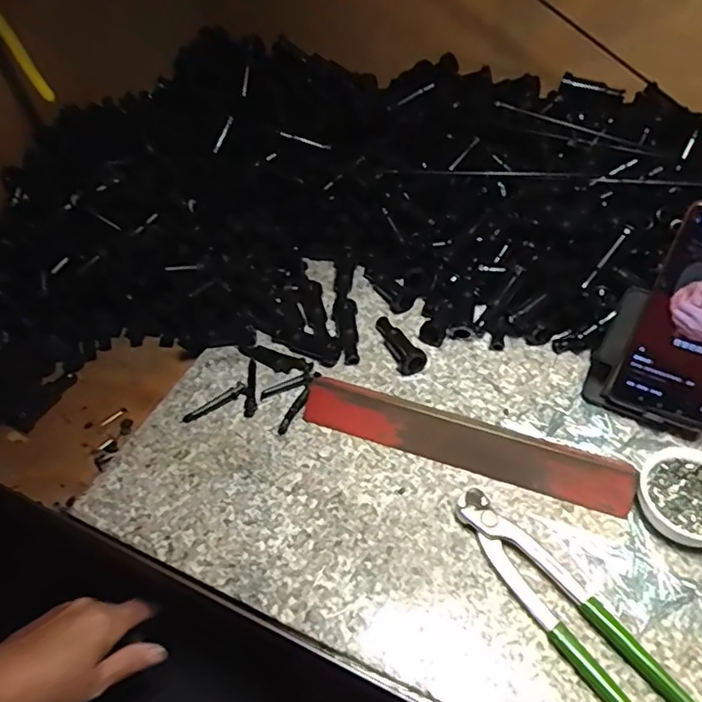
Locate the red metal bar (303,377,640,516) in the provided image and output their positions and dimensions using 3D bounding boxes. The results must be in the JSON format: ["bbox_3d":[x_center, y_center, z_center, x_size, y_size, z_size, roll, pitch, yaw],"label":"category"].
[{"bbox_3d":[0.090,0.063,0.488,0.257,0.024,0.054,15,51,15],"label":"red metal bar"}]

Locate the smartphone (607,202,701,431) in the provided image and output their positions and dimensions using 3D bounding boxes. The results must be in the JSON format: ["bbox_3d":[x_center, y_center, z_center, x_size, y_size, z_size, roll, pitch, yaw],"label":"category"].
[{"bbox_3d":[0.260,-0.021,0.454,0.076,0.164,0.008,23,29,20],"label":"smartphone"}]

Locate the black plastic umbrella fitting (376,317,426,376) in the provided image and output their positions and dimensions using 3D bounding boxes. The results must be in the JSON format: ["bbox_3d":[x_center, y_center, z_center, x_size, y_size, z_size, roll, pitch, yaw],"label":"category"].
[{"bbox_3d":[0.045,-0.009,0.556,0.022,0.026,0.065,-16,50,-12],"label":"black plastic umbrella fitting"}]

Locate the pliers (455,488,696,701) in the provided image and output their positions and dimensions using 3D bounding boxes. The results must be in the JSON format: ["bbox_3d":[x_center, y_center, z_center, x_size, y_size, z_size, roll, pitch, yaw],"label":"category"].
[{"bbox_3d":[0.143,0.170,0.398,0.043,0.015,0.198,-28,54,-21],"label":"pliers"}]

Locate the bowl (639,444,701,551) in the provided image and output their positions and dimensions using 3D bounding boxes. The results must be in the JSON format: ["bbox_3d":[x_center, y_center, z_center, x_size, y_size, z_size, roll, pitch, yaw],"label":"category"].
[{"bbox_3d":[0.247,0.106,0.441,0.066,0.021,0.071,-1,49,1],"label":"bowl"}]

